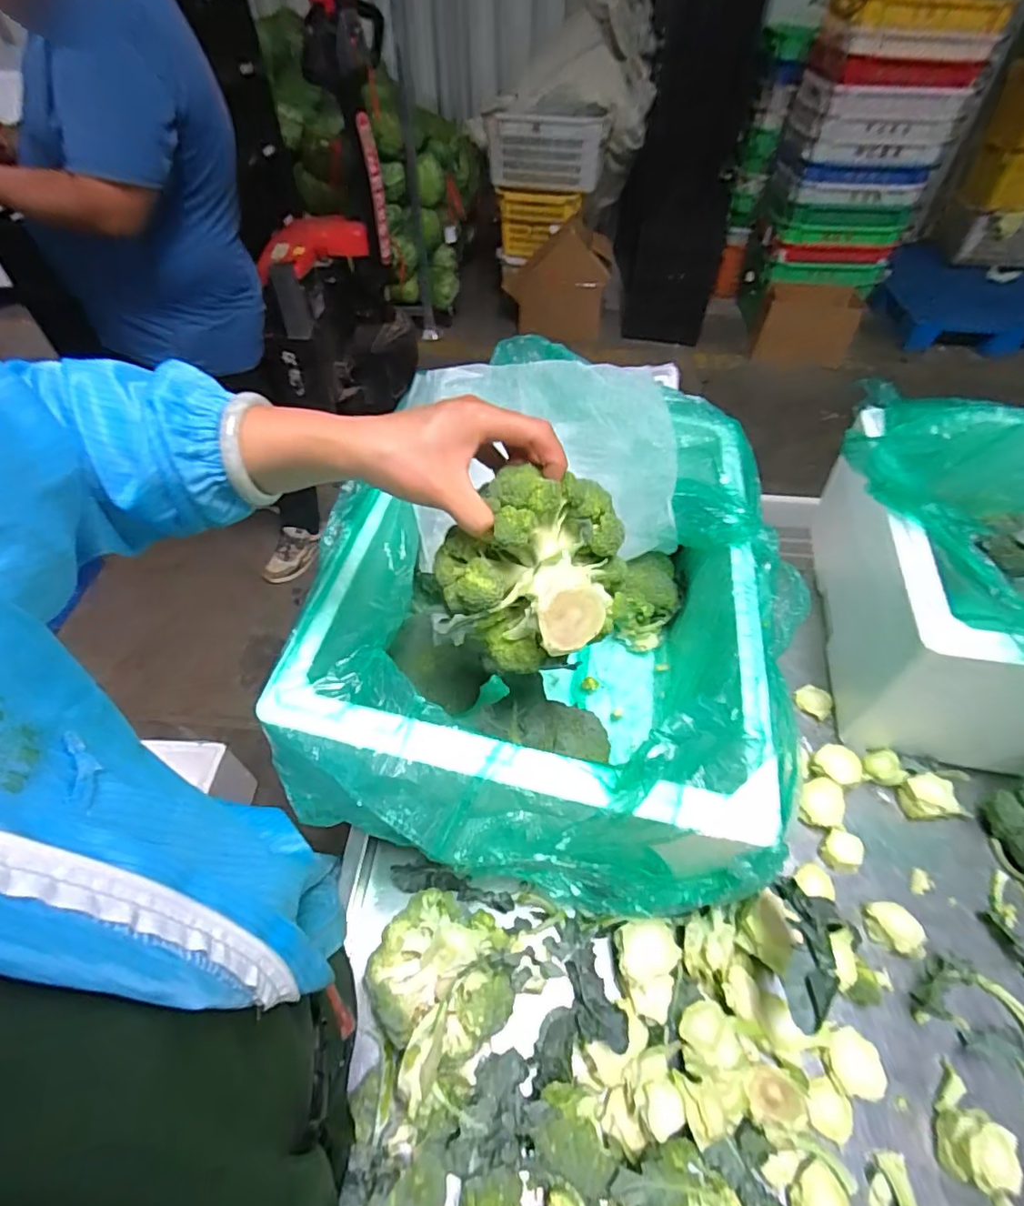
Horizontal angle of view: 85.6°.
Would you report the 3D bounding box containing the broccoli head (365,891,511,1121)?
[{"bbox_3d":[-0.064,0.336,0.502,0.123,0.076,0.128,0,52,0],"label":"broccoli head"}]

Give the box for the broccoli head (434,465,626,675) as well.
[{"bbox_3d":[0.016,-0.027,0.390,0.123,0.119,0.102,11,53,9],"label":"broccoli head"}]

